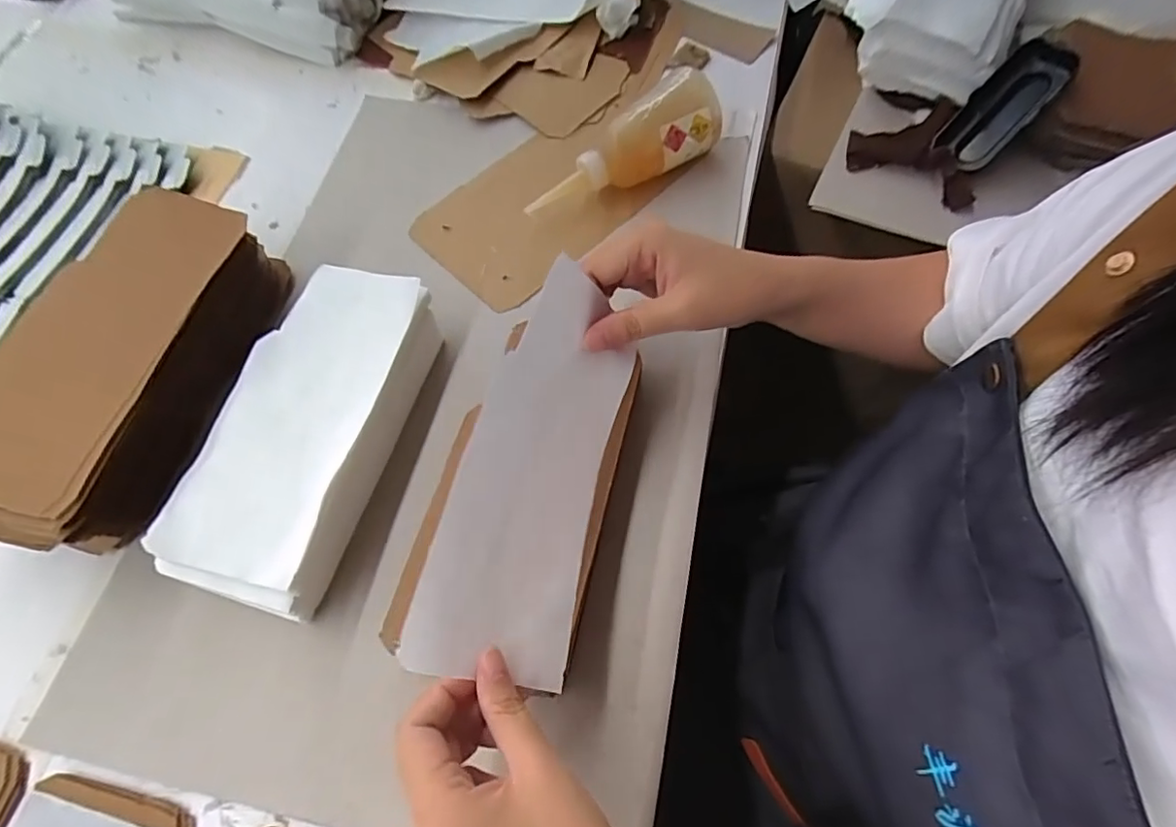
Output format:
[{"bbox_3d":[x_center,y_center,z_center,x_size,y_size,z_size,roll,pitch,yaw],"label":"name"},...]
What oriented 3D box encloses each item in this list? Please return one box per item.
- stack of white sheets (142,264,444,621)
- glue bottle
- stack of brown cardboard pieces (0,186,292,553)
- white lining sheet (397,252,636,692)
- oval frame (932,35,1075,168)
[{"bbox_3d":[-0.176,0.010,0.378,0.110,0.068,0.224,12,65,8],"label":"stack of white sheets"},{"bbox_3d":[0.028,-0.216,0.477,0.172,0.050,0.049,-30,67,4],"label":"glue bottle"},{"bbox_3d":[-0.302,-0.030,0.388,0.125,0.091,0.241,8,65,6],"label":"stack of brown cardboard pieces"},{"bbox_3d":[-0.025,0.027,0.306,0.085,0.019,0.210,27,66,-33],"label":"white lining sheet"},{"bbox_3d":[0.352,-0.258,0.490,0.110,0.033,0.045,-50,42,17],"label":"oval frame"}]

